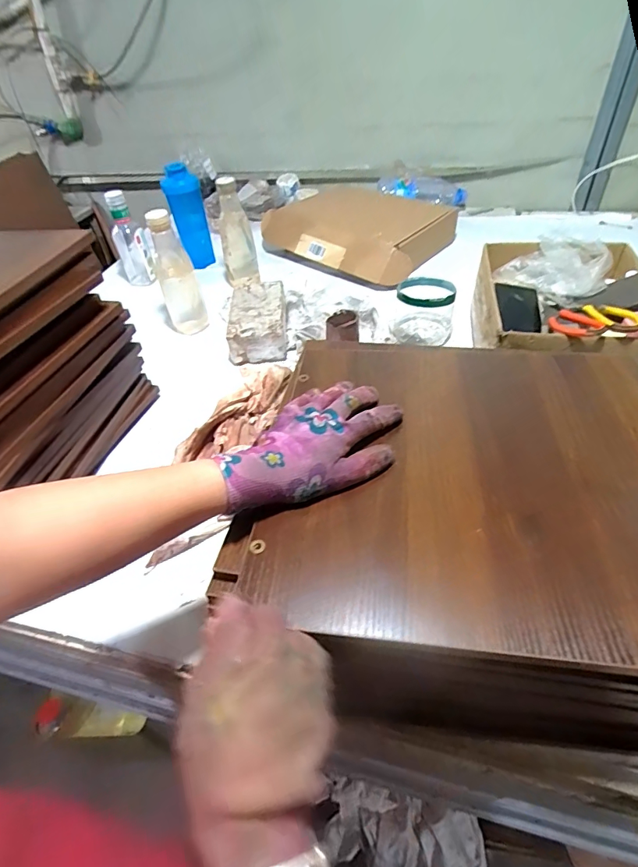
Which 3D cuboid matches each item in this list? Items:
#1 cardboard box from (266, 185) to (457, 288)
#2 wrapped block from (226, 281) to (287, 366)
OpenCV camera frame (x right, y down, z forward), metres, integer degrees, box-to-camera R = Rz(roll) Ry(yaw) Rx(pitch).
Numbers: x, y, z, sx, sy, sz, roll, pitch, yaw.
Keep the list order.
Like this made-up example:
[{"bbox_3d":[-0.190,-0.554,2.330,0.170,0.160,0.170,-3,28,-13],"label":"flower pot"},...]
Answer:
[{"bbox_3d":[0.096,-0.524,1.093,0.296,0.100,0.422,-37,52,-27],"label":"cardboard box"},{"bbox_3d":[-0.119,-0.224,0.862,0.110,0.067,0.215,-5,45,2],"label":"wrapped block"}]

